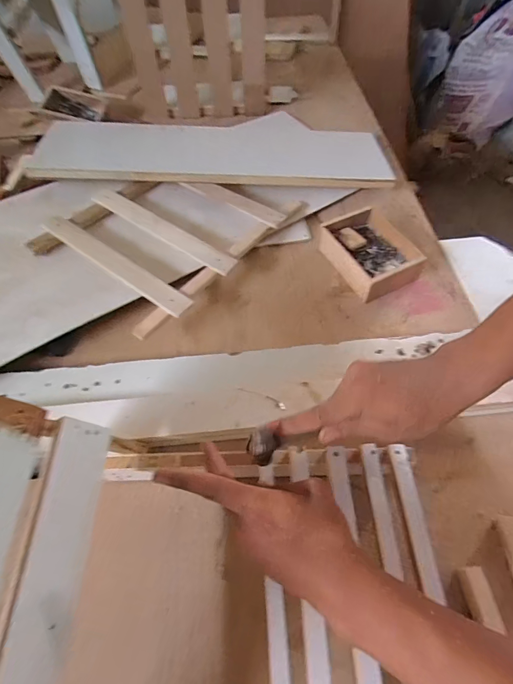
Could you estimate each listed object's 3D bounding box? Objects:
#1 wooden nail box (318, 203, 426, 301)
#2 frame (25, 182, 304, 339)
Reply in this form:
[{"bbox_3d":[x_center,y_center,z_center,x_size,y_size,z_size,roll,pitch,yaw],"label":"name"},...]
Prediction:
[{"bbox_3d":[0.187,-0.148,0.592,0.116,0.050,0.149,-21,58,-11],"label":"wooden nail box"},{"bbox_3d":[-0.139,-0.197,0.617,0.283,0.036,0.370,33,64,21],"label":"frame"}]

